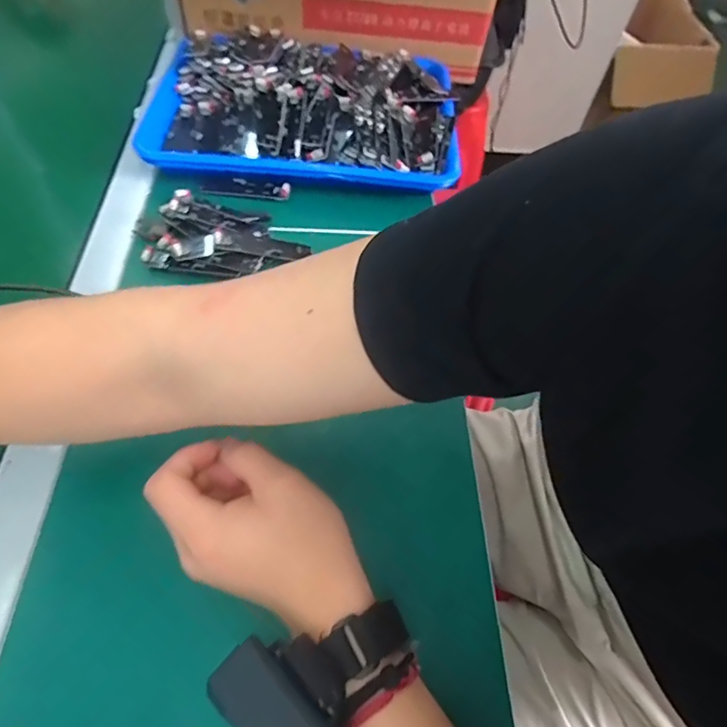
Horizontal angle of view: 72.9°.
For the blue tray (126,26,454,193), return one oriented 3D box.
[{"bbox_3d":[-0.065,-0.301,0.564,0.350,0.042,0.263,8,55,0],"label":"blue tray"}]

